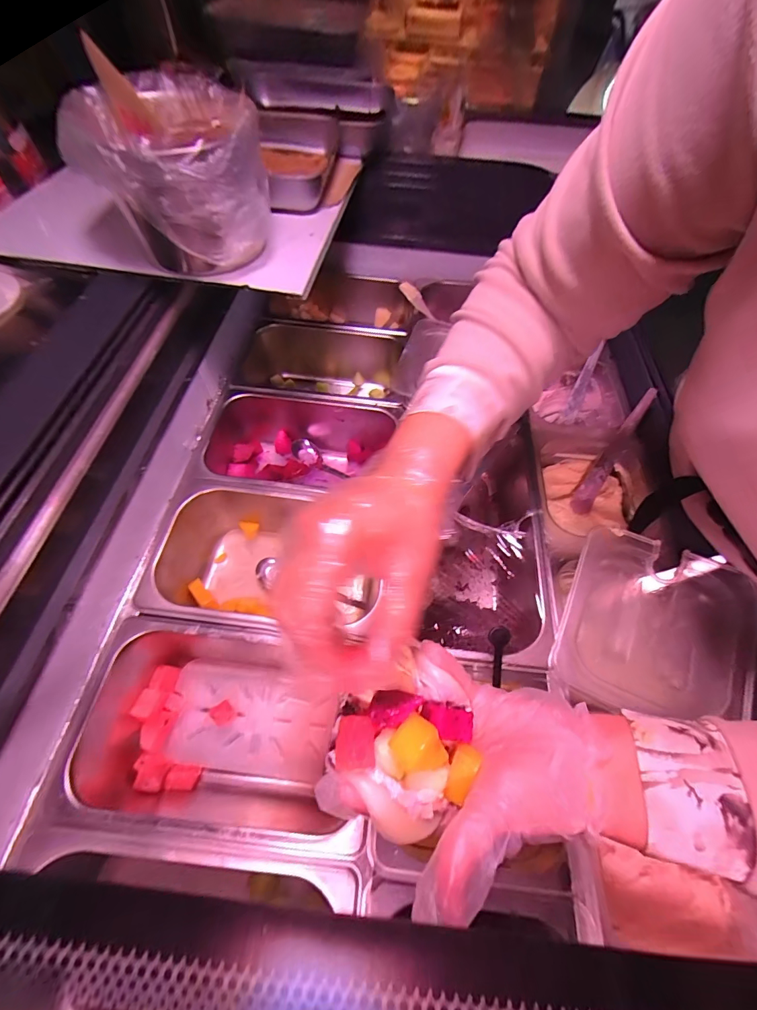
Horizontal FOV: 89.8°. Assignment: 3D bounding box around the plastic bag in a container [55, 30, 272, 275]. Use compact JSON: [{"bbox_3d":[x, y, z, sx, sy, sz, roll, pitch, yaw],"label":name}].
[{"bbox_3d":[-0.182,-0.293,0.350,0.153,0.110,0.143,-14,60,-11],"label":"plastic bag in a container"}]

